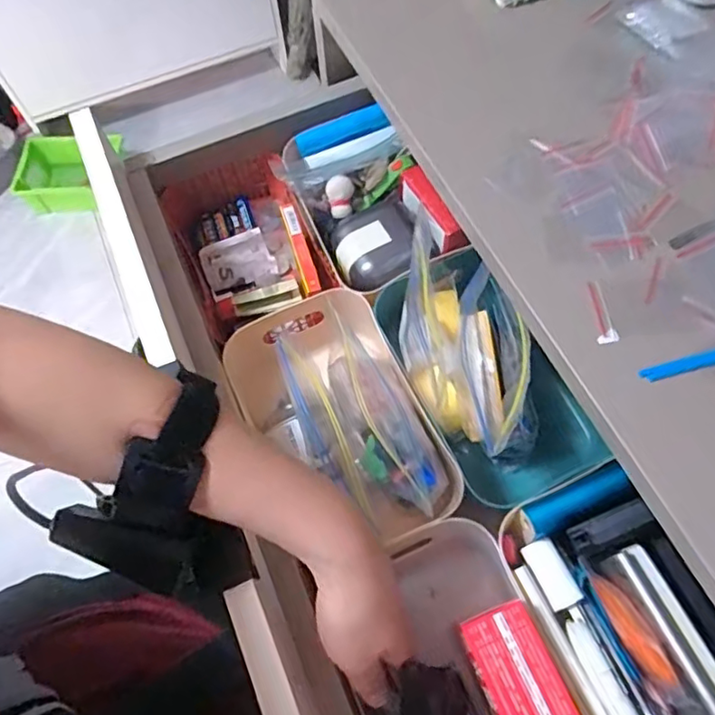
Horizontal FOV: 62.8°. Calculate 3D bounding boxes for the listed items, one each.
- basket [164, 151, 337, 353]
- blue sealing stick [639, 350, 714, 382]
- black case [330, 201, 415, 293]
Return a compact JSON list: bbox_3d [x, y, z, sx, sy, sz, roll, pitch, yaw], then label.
[{"bbox_3d":[-0.106,-0.105,0.564,0.118,0.067,0.166,-22,65,-7],"label":"basket"},{"bbox_3d":[0.202,0.000,0.336,0.077,0.004,0.009,-15,65,-4],"label":"blue sealing stick"},{"bbox_3d":[0.017,-0.096,0.509,0.070,0.029,0.067,-25,66,-8],"label":"black case"}]

